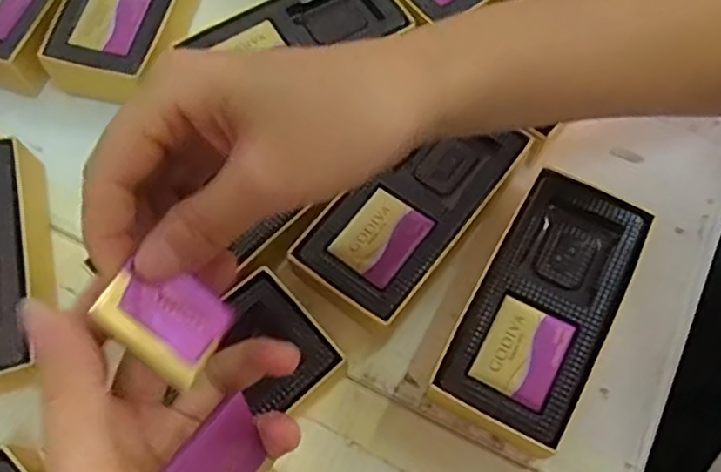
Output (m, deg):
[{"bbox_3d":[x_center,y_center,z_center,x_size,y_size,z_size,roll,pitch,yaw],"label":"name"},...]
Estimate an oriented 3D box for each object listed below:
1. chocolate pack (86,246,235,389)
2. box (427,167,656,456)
[{"bbox_3d":[-0.061,0.025,0.207,0.037,0.004,0.032,45,51,-16],"label":"chocolate pack"},{"bbox_3d":[0.078,0.033,0.287,0.054,0.034,0.115,27,70,13],"label":"box"}]

